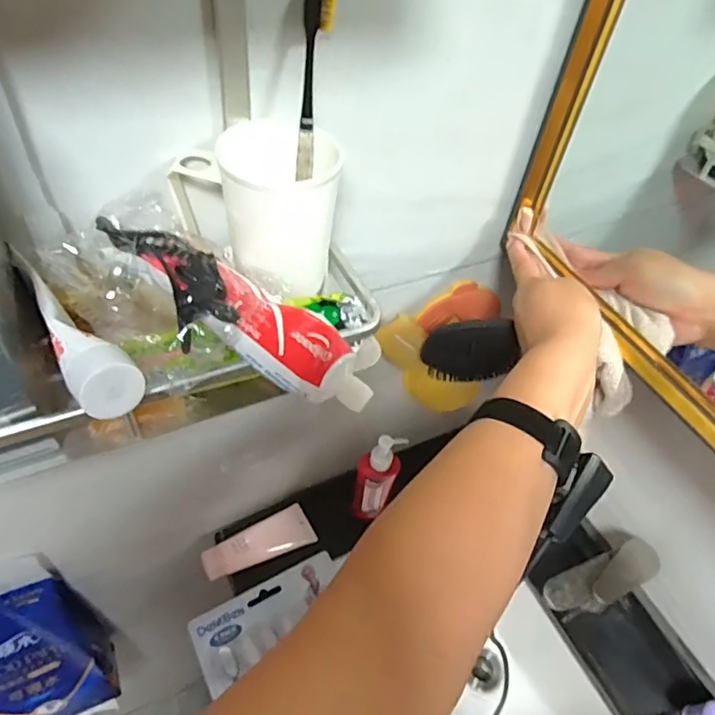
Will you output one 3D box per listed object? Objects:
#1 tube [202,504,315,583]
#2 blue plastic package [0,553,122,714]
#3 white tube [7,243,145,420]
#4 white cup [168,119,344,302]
[{"bbox_3d":[-0.132,0.249,0.737,0.150,0.031,0.049,-20,55,-22],"label":"tube"},{"bbox_3d":[-0.435,0.403,0.723,0.179,0.329,0.112,-18,55,-20],"label":"blue plastic package"},{"bbox_3d":[-0.155,-0.013,0.298,0.031,0.035,0.101,-31,60,-28],"label":"white tube"},{"bbox_3d":[-0.068,-0.115,0.393,0.106,0.098,0.093,9,50,1],"label":"white cup"}]

